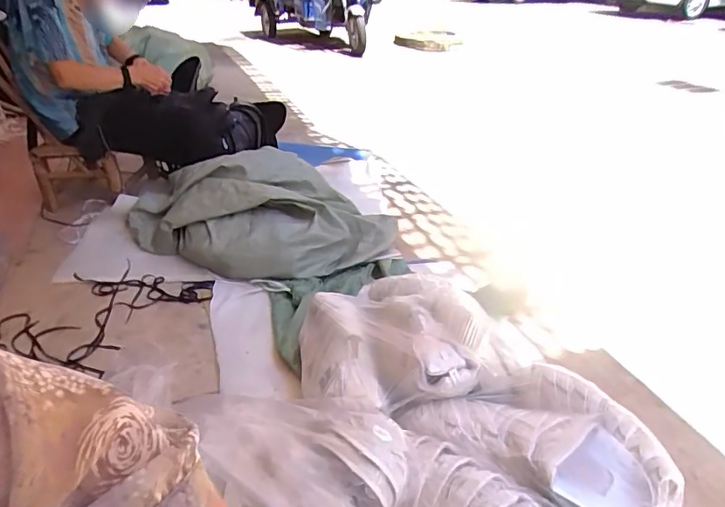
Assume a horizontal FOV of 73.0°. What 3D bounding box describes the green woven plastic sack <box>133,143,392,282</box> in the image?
[{"bbox_3d":[-0.311,-0.146,1.552,0.777,0.237,0.510,14,34,21],"label":"green woven plastic sack"}]

